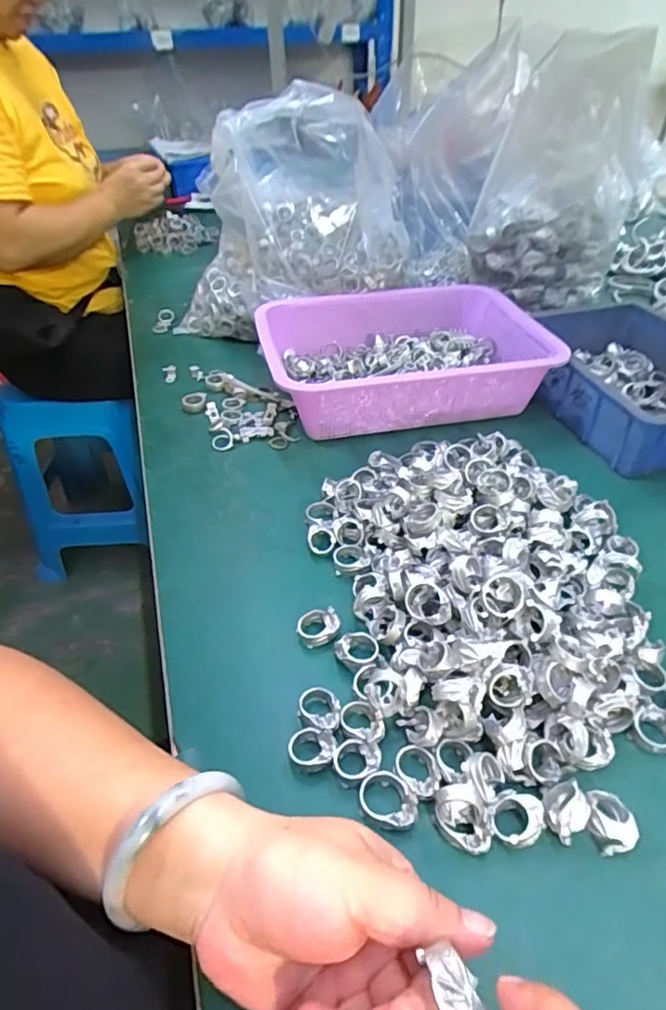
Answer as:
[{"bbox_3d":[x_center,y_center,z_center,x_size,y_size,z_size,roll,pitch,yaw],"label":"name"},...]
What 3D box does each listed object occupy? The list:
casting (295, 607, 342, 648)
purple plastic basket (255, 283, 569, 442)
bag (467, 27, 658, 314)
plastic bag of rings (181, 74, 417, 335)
[{"bbox_3d":[-0.010,0.085,0.395,0.030,0.017,0.021,-8,42,-8],"label":"casting"},{"bbox_3d":[0.077,-0.167,0.634,0.298,0.074,0.225,-10,42,-10],"label":"purple plastic basket"},{"bbox_3d":[0.292,-0.424,0.730,0.183,0.264,0.213,17,44,20],"label":"bag"},{"bbox_3d":[-0.052,-0.377,0.750,0.299,0.277,0.231,-2,41,-1],"label":"plastic bag of rings"}]

